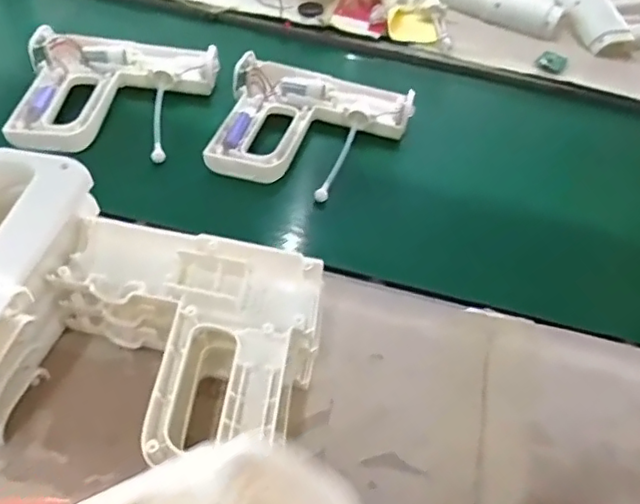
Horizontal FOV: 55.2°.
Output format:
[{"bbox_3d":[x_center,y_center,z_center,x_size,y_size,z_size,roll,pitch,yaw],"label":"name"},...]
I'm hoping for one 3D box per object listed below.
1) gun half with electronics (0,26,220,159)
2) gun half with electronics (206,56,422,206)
[{"bbox_3d":[-0.232,-0.181,0.714,0.222,0.044,0.172,2,51,-5],"label":"gun half with electronics"},{"bbox_3d":[-0.011,-0.145,0.702,0.207,0.041,0.179,16,51,6],"label":"gun half with electronics"}]

